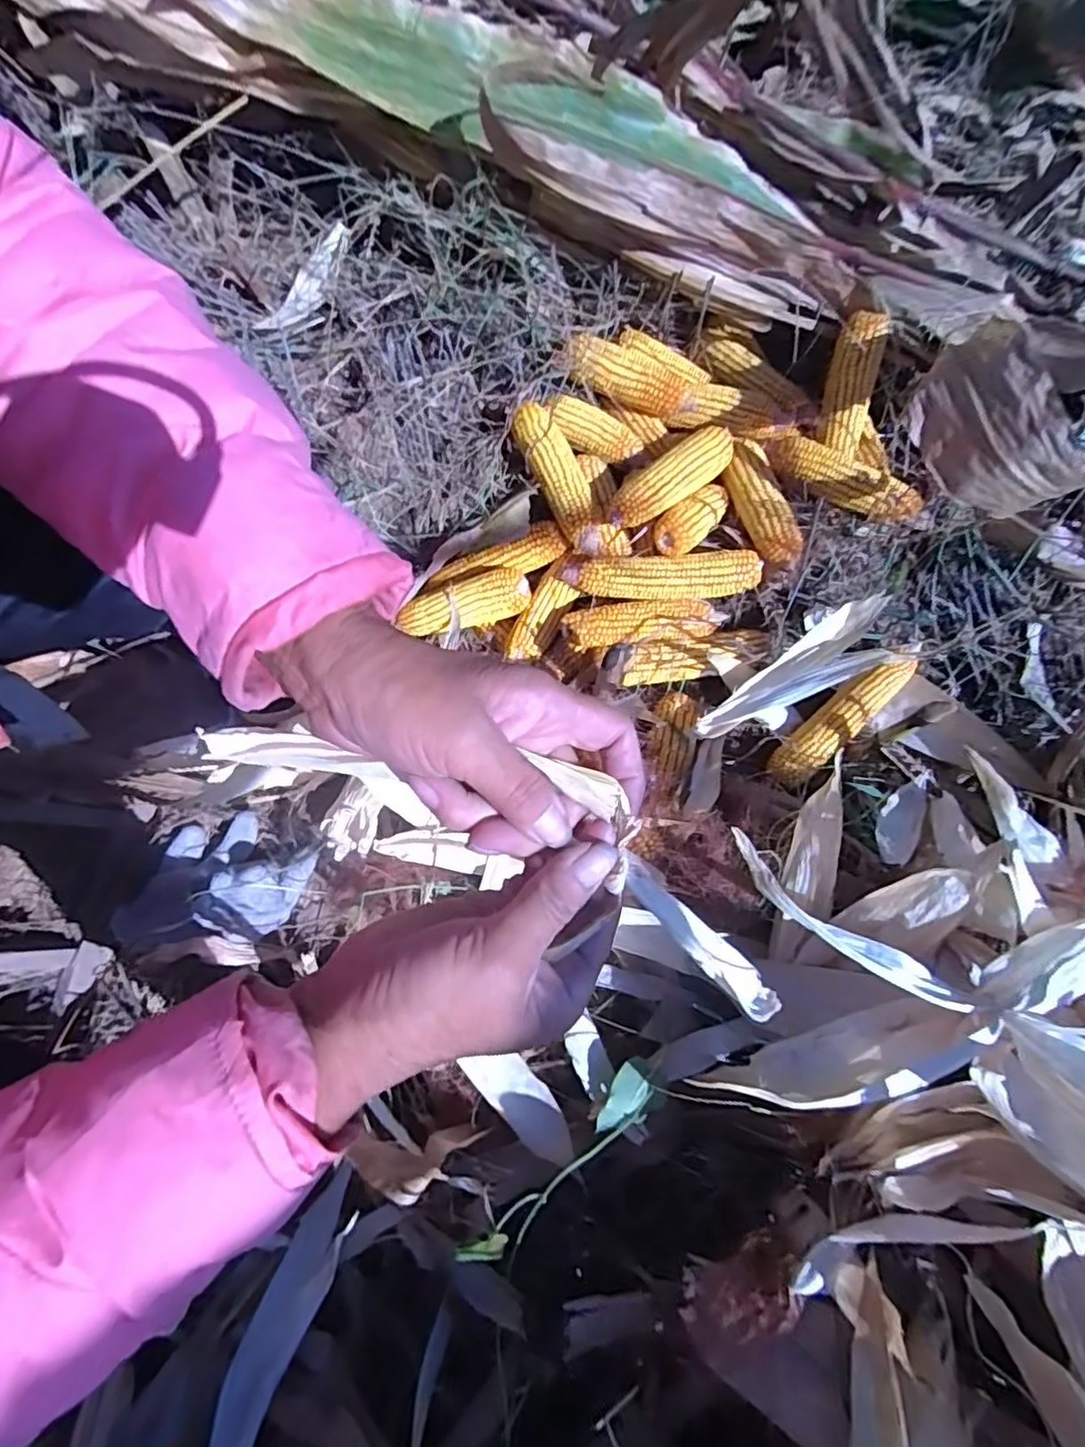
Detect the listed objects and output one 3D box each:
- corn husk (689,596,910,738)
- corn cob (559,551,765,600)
[{"bbox_3d":[0.278,-0.047,0.658,0.243,0.056,0.079,-33,74,2],"label":"corn husk"},{"bbox_3d":[0.132,-0.169,0.682,0.215,0.040,0.050,4,71,0],"label":"corn cob"}]

